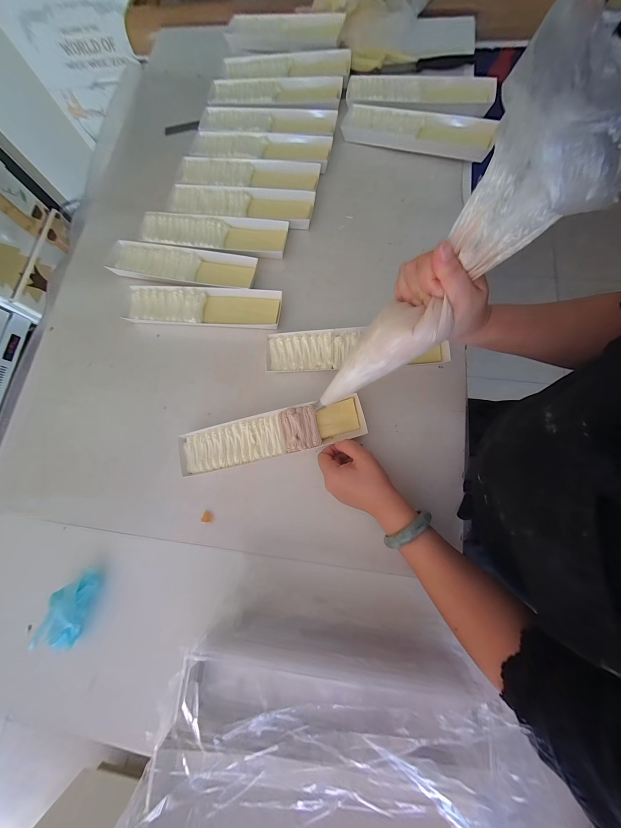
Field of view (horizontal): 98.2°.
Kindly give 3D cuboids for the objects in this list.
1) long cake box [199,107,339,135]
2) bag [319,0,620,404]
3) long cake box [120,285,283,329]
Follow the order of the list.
[{"bbox_3d":[-0.092,-0.633,0.578,0.290,0.028,0.076,11,79,8],"label":"long cake box"},{"bbox_3d":[0.104,-0.102,0.273,0.072,0.339,0.072,-27,78,-27],"label":"bag"},{"bbox_3d":[-0.196,-0.196,0.493,0.278,0.022,0.075,4,78,6],"label":"long cake box"}]

